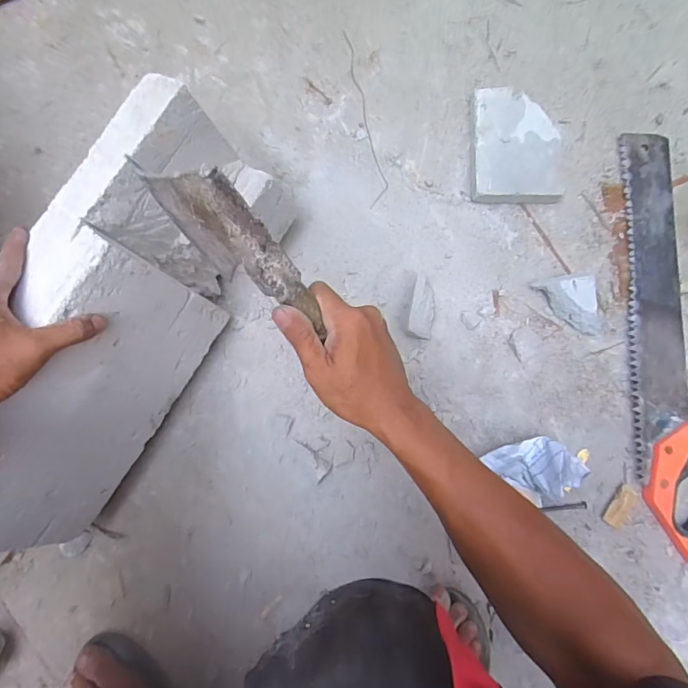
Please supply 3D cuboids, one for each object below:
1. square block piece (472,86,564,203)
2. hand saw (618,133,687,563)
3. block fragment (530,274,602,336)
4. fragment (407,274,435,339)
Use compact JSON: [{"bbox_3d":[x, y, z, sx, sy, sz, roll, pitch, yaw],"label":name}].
[{"bbox_3d":[0.234,-0.271,0.595,0.117,0.030,0.159,-2,84,0],"label":"square block piece"},{"bbox_3d":[0.424,-0.015,0.572,0.115,0.026,0.552,-5,84,0],"label":"hand saw"},{"bbox_3d":[0.307,-0.057,0.567,0.056,0.041,0.103,-38,85,-4],"label":"block fragment"},{"bbox_3d":[0.104,-0.050,0.567,0.035,0.037,0.079,10,84,1],"label":"fragment"}]

